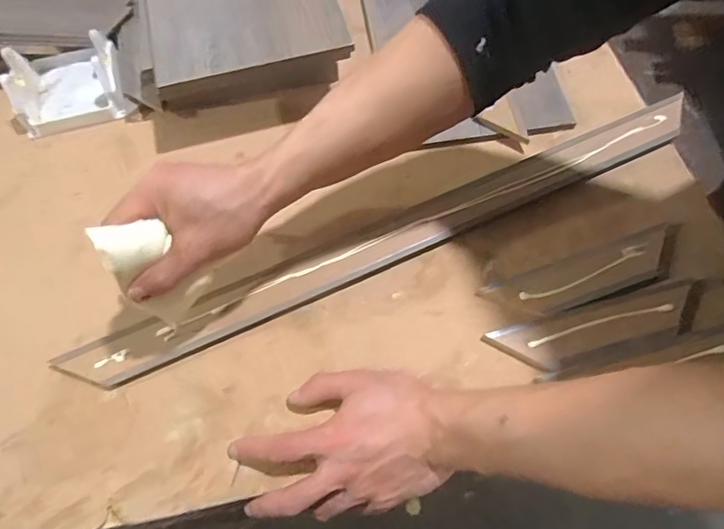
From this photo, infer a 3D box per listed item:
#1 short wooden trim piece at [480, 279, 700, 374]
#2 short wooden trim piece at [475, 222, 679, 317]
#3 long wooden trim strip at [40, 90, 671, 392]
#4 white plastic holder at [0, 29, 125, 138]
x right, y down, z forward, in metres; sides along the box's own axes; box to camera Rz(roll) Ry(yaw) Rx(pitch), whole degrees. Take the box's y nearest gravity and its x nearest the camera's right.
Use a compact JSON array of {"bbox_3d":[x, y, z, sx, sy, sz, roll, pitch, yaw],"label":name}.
[{"bbox_3d":[0.203,0.054,0.423,0.185,0.013,0.044,-13,64,-6],"label":"short wooden trim piece"},{"bbox_3d":[0.206,0.010,0.448,0.191,0.011,0.047,-17,64,-8],"label":"short wooden trim piece"},{"bbox_3d":[0.040,-0.030,0.471,0.623,0.023,0.044,-23,65,-10],"label":"long wooden trim strip"},{"bbox_3d":[-0.334,-0.211,0.570,0.115,0.052,0.111,-17,64,-7],"label":"white plastic holder"}]

